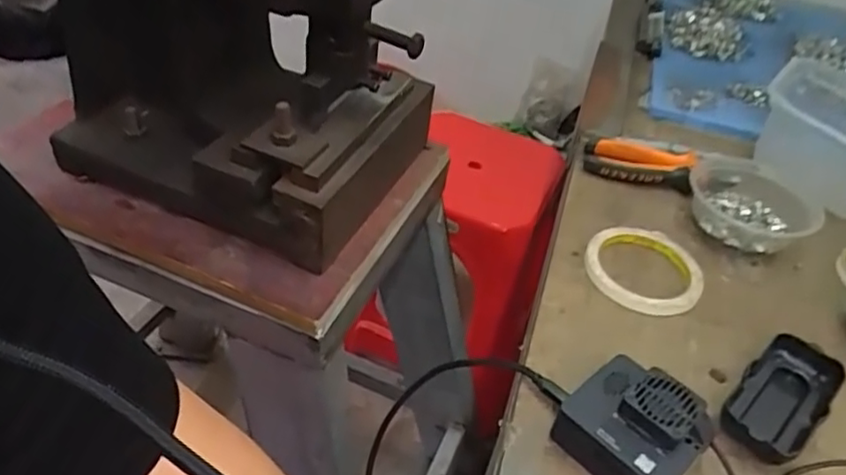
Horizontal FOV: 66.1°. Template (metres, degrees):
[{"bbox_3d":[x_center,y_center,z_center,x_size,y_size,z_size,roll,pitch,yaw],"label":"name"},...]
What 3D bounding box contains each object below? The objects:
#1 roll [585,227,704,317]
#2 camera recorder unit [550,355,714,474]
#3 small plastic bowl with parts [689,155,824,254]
[{"bbox_3d":[0.190,0.025,0.557,0.096,0.012,0.094,4,40,-3],"label":"roll"},{"bbox_3d":[0.135,0.119,0.417,0.075,0.041,0.079,-28,51,-34],"label":"camera recorder unit"},{"bbox_3d":[0.303,-0.032,0.609,0.111,0.039,0.118,19,42,14],"label":"small plastic bowl with parts"}]

